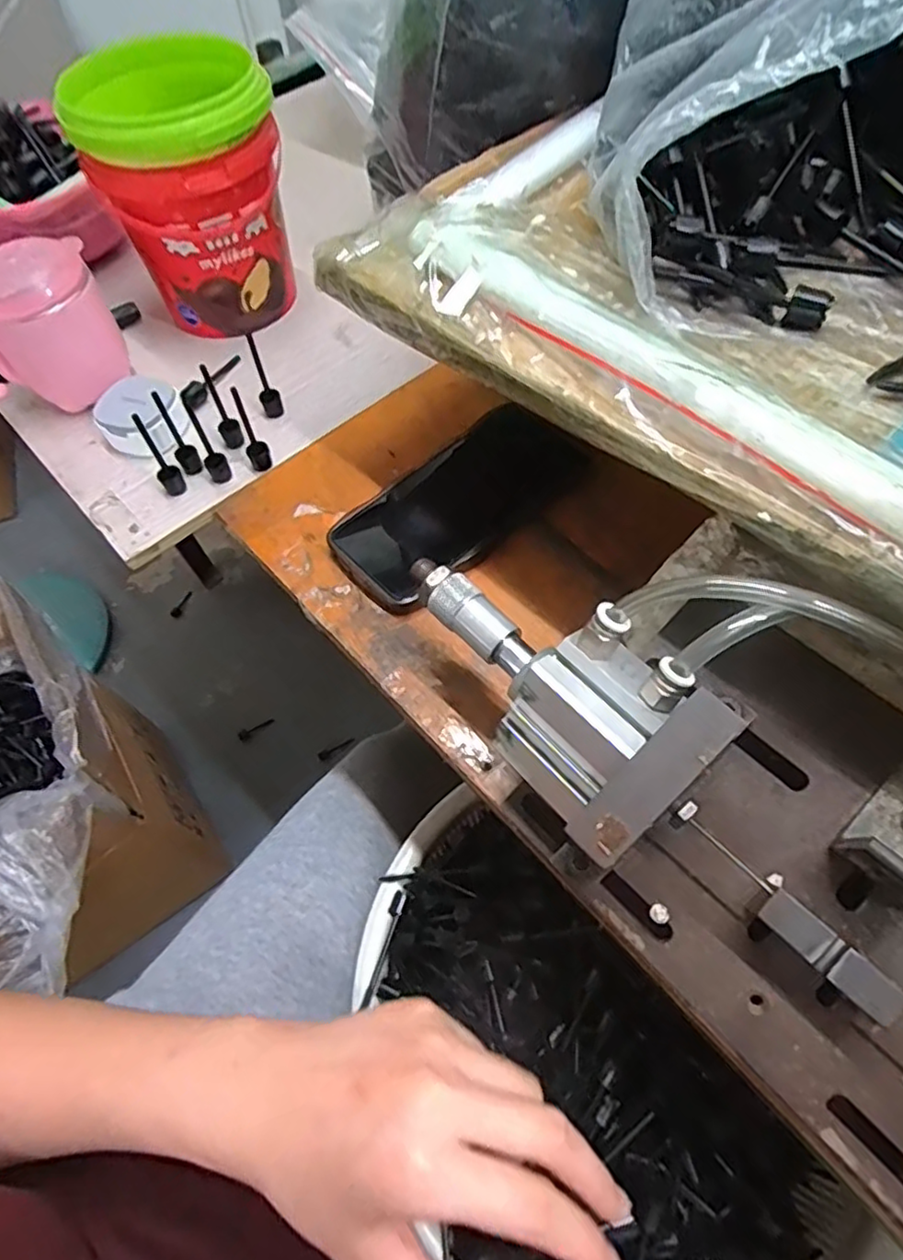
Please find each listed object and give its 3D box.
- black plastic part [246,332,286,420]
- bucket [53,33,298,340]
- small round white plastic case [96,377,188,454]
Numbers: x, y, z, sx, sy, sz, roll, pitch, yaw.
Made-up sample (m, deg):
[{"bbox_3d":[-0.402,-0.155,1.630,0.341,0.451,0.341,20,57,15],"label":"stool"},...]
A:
[{"bbox_3d":[-0.133,-0.178,0.457,0.014,0.064,0.010,-18,60,-7],"label":"black plastic part"},{"bbox_3d":[-0.186,-0.318,0.485,0.124,0.159,0.119,-2,59,3],"label":"bucket"},{"bbox_3d":[-0.222,-0.153,0.462,0.058,0.035,0.057,-36,64,-17],"label":"small round white plastic case"}]

